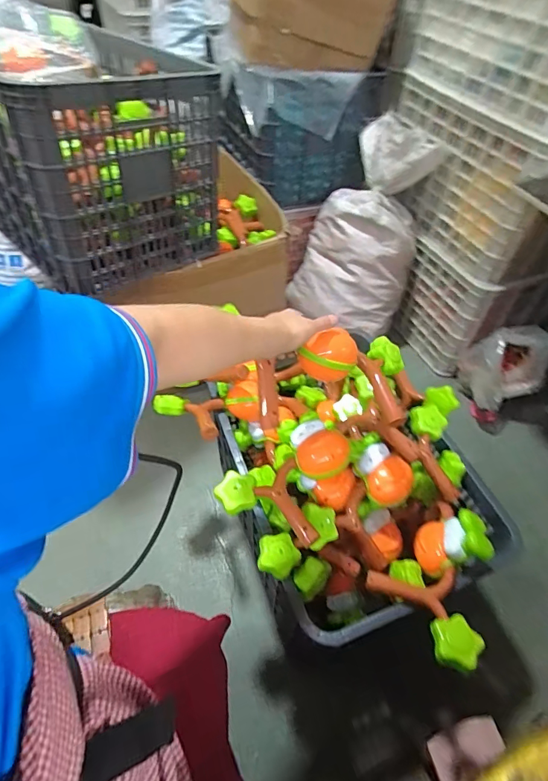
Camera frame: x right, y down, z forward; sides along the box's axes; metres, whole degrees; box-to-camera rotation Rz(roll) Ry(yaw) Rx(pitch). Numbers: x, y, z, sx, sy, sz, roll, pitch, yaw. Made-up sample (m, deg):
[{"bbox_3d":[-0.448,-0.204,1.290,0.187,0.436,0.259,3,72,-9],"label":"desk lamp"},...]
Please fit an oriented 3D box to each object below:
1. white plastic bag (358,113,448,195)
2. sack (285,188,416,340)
[{"bbox_3d":[0.381,-0.743,1.301,0.143,0.171,0.277,-10,55,-9],"label":"white plastic bag"},{"bbox_3d":[0.268,-0.453,1.408,0.374,0.359,0.309,22,56,14],"label":"sack"}]

